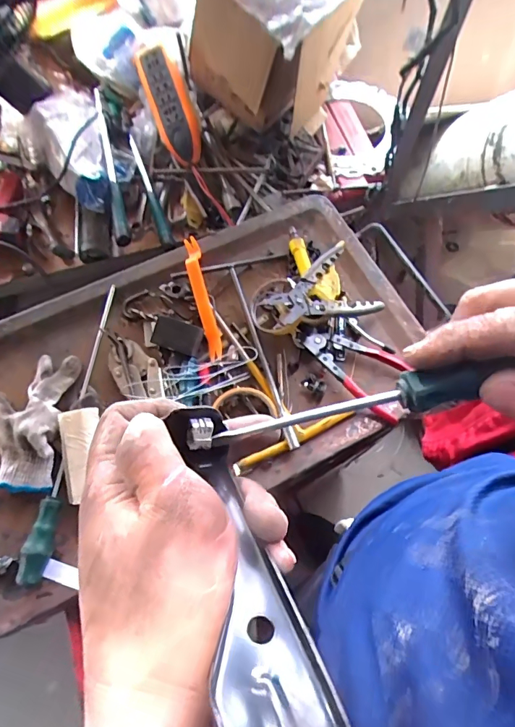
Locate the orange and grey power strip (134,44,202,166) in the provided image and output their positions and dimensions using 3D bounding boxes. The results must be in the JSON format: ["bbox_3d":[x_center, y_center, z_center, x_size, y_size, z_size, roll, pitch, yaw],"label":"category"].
[{"bbox_3d":[-0.174,-0.518,0.872,0.074,0.059,0.250,-23,93,-9],"label":"orange and grey power strip"}]

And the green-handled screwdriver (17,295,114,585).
[{"bbox_3d":[-0.241,0.070,0.574,0.027,0.029,0.395,5,68,2],"label":"green-handled screwdriver"}]

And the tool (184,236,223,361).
[{"bbox_3d":[-0.081,-0.099,0.644,0.026,0.027,0.203,-14,69,-5],"label":"tool"}]

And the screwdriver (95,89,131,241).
[{"bbox_3d":[-0.286,-0.385,0.840,0.023,0.035,0.410,-15,69,-6],"label":"screwdriver"}]

